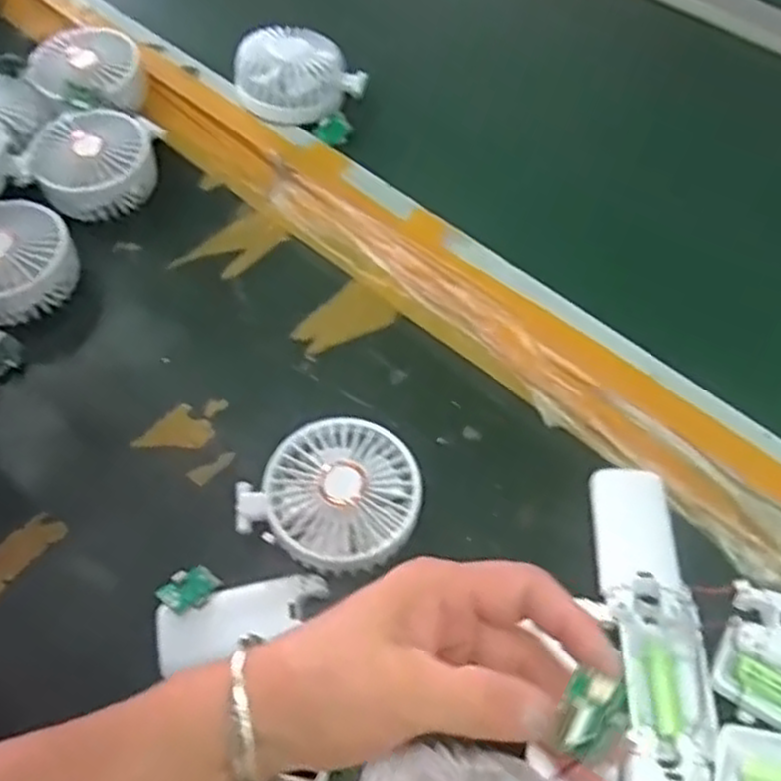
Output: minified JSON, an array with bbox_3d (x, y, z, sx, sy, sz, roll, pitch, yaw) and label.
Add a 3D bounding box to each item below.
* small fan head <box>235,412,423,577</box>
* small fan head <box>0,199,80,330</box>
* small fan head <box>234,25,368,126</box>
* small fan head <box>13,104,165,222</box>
[{"bbox_3d":[-0.030,0.063,0.438,0.094,0.047,0.087,0,59,1],"label":"small fan head"},{"bbox_3d":[-0.269,-0.087,0.531,0.083,0.047,0.084,0,59,1],"label":"small fan head"},{"bbox_3d":[-0.078,-0.257,0.621,0.084,0.054,0.081,0,59,1],"label":"small fan head"},{"bbox_3d":[-0.227,-0.175,0.581,0.086,0.046,0.094,6,59,4],"label":"small fan head"}]

